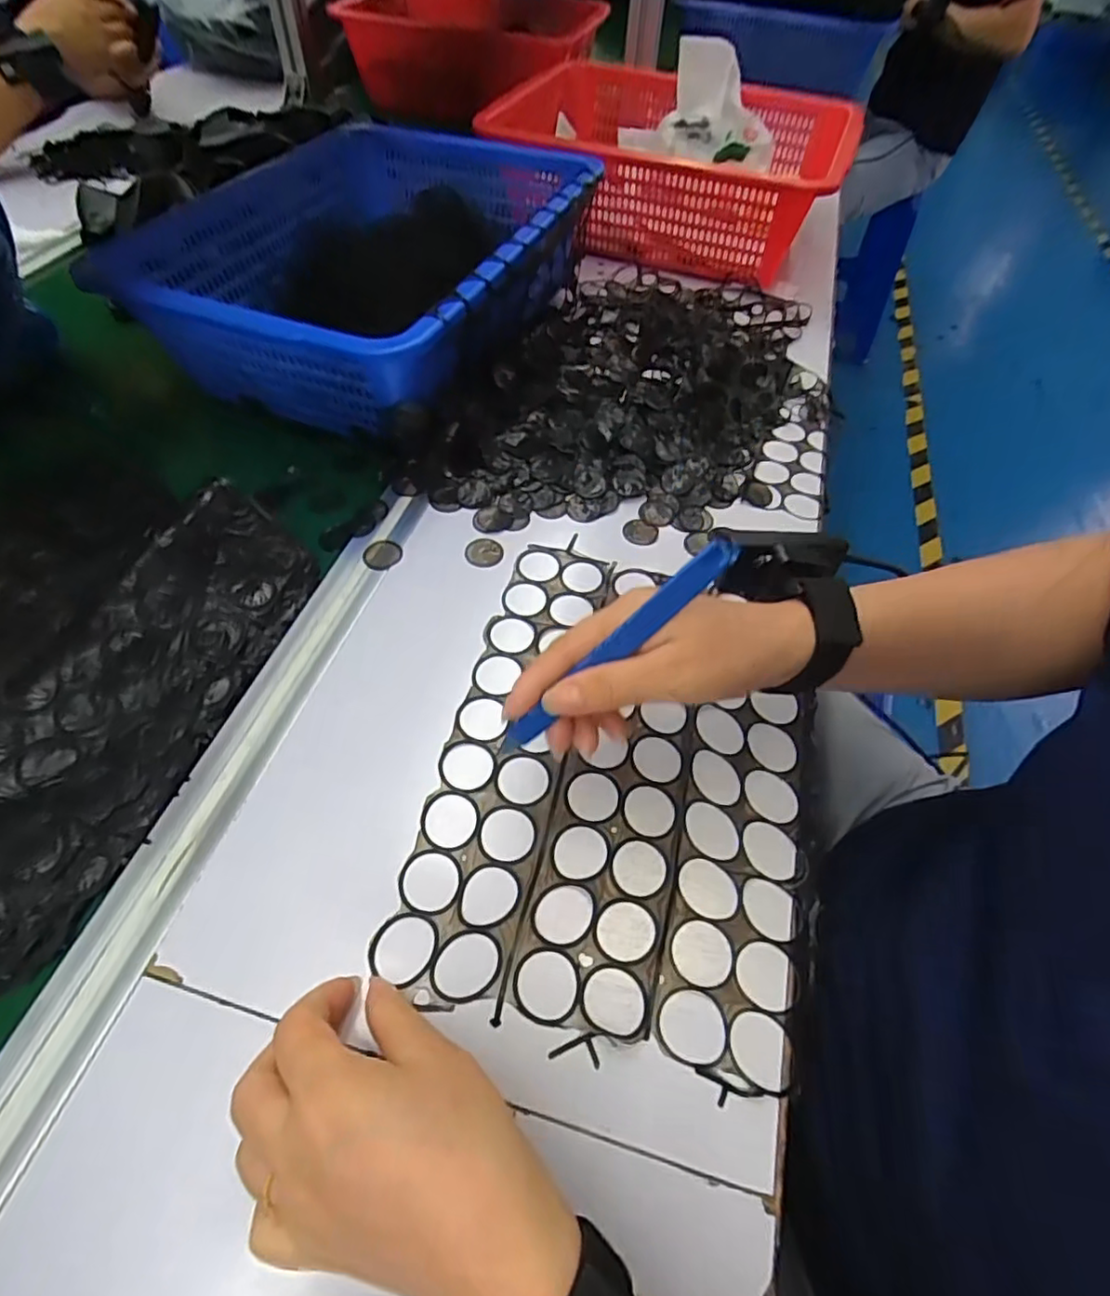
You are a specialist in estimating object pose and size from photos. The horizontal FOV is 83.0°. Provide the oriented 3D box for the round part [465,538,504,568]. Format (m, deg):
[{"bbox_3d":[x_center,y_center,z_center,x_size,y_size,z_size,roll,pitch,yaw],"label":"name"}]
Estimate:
[{"bbox_3d":[-0.052,-0.072,0.465,0.028,0.004,0.025,-5,56,-8],"label":"round part"}]

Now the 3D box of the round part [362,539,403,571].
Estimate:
[{"bbox_3d":[-0.126,-0.070,0.458,0.025,0.004,0.030,19,56,9],"label":"round part"}]

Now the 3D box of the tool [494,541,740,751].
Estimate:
[{"bbox_3d":[0.026,0.002,0.292,0.145,0.013,0.009,-43,60,17],"label":"tool"}]

